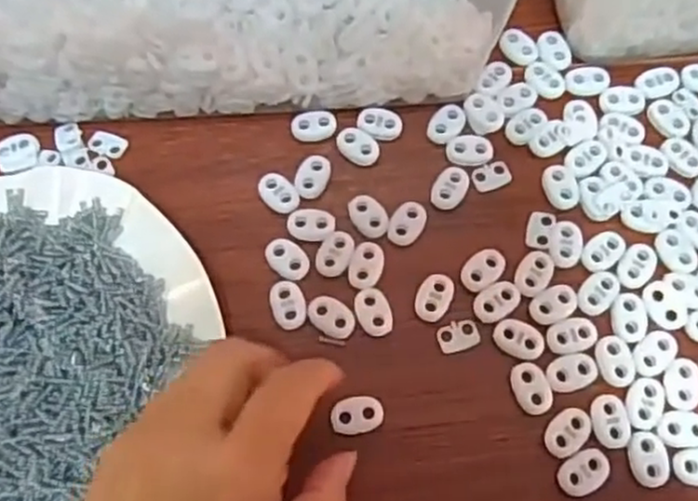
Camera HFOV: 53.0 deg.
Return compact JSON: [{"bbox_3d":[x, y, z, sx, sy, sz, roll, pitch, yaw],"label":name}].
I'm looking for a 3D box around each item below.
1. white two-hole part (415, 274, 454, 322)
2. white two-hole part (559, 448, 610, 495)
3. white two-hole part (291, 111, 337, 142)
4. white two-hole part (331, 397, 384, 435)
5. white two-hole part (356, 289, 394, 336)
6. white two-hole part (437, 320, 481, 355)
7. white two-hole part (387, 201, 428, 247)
[{"bbox_3d":[0.040,0.021,0.322,0.016,0.004,0.023,16,72,6],"label":"white two-hole part"},{"bbox_3d":[0.099,0.093,0.295,0.023,0.004,0.013,-32,74,-10],"label":"white two-hole part"},{"bbox_3d":[-0.018,-0.063,0.352,0.022,0.004,0.015,-13,71,-4],"label":"white two-hole part"},{"bbox_3d":[0.004,0.072,0.306,0.023,0.004,0.016,-6,71,-2],"label":"white two-hole part"},{"bbox_3d":[0.012,0.028,0.320,0.015,0.004,0.023,-18,72,-6],"label":"white two-hole part"},{"bbox_3d":[0.050,0.038,0.317,0.018,0.004,0.013,-14,71,-4],"label":"white two-hole part"},{"bbox_3d":[0.028,-0.013,0.334,0.015,0.004,0.024,28,73,10],"label":"white two-hole part"}]

